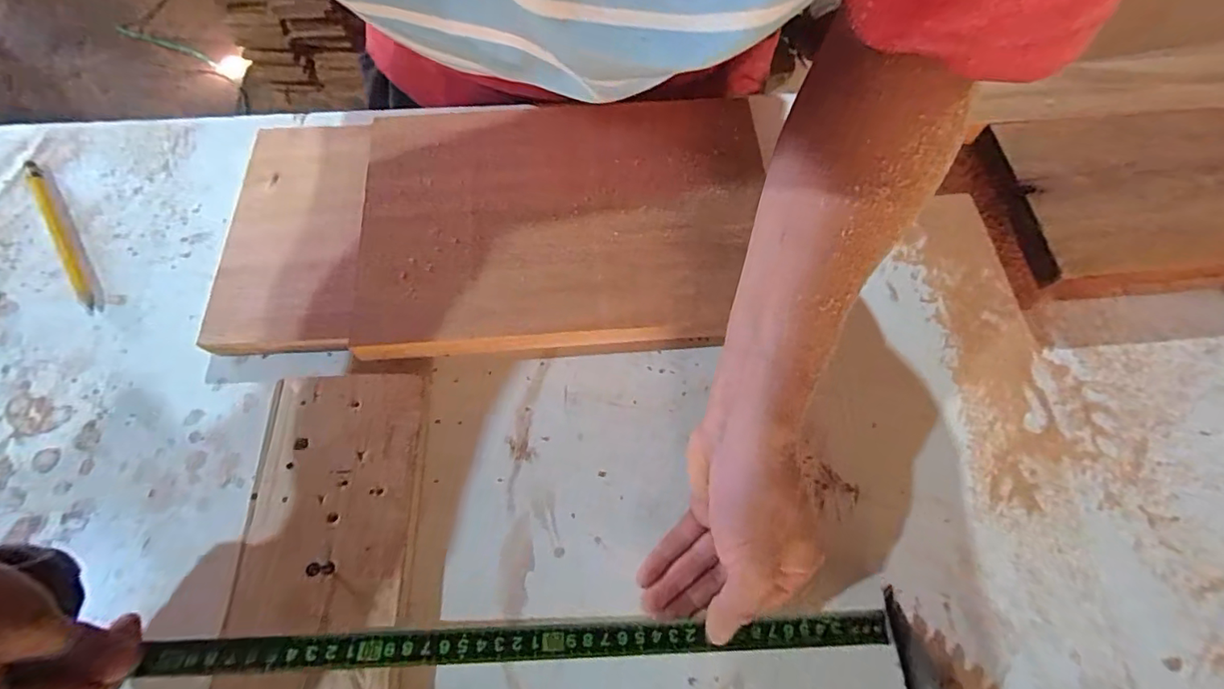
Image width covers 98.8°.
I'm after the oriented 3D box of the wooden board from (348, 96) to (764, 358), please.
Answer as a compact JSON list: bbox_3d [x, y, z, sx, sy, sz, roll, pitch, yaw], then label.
[{"bbox_3d":[-0.036,-0.099,0.402,0.296,0.021,0.217,-3,66,-1],"label":"wooden board"}]

